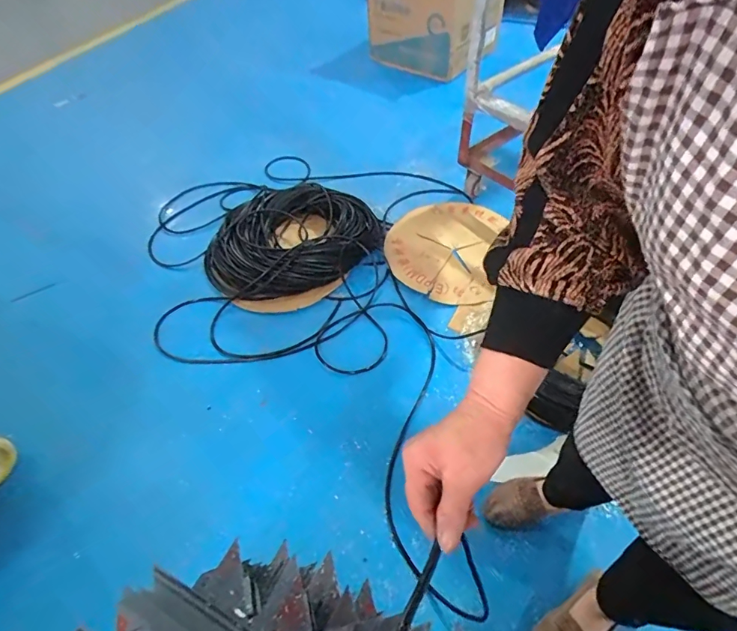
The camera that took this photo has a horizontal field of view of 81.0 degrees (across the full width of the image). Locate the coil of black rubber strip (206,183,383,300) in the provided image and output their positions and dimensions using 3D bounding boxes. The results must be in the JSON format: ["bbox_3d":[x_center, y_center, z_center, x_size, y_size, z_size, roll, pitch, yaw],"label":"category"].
[{"bbox_3d":[-0.276,-0.263,1.451,0.533,0.093,0.547,-1,56,2],"label":"coil of black rubber strip"}]

